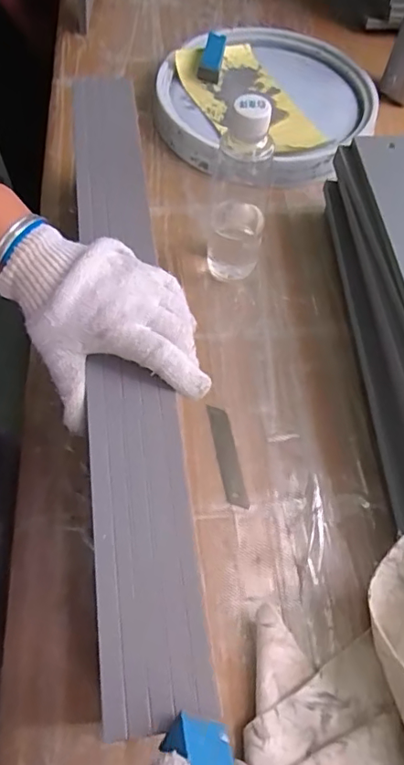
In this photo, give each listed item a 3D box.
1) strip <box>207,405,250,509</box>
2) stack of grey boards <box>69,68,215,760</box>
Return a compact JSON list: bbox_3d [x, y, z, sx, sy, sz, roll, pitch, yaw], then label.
[{"bbox_3d":[0.023,0.066,0.470,0.019,0.004,0.097,-8,62,-7],"label":"strip"},{"bbox_3d":[-0.064,-0.064,0.396,0.061,0.012,0.549,-6,61,-6],"label":"stack of grey boards"}]

